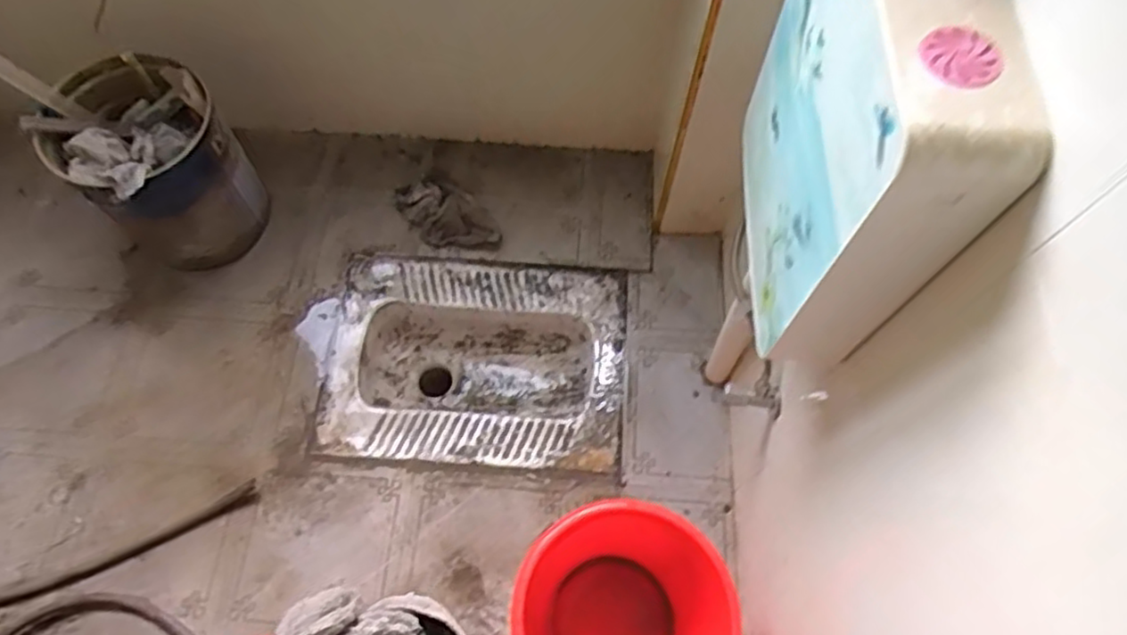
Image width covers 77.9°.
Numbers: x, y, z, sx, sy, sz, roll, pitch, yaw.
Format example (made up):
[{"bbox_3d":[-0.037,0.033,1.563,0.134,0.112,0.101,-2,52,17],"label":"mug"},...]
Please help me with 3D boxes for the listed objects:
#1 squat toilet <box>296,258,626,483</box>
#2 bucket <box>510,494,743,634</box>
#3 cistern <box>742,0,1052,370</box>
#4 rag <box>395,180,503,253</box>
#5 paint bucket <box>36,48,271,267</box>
[{"bbox_3d":[-0.182,0.105,1.422,0.588,0.174,0.424,5,67,-2],"label":"squat toilet"},{"bbox_3d":[0.079,0.455,1.042,0.293,0.253,0.261,41,70,13],"label":"bucket"},{"bbox_3d":[0.284,-0.194,0.707,0.105,0.369,0.373,5,67,-3],"label":"cistern"},{"bbox_3d":[-0.246,-0.214,1.471,0.140,0.051,0.232,-39,71,-18],"label":"rag"},{"bbox_3d":[-0.758,-0.279,1.326,0.271,0.333,0.289,2,67,-4],"label":"paint bucket"}]

